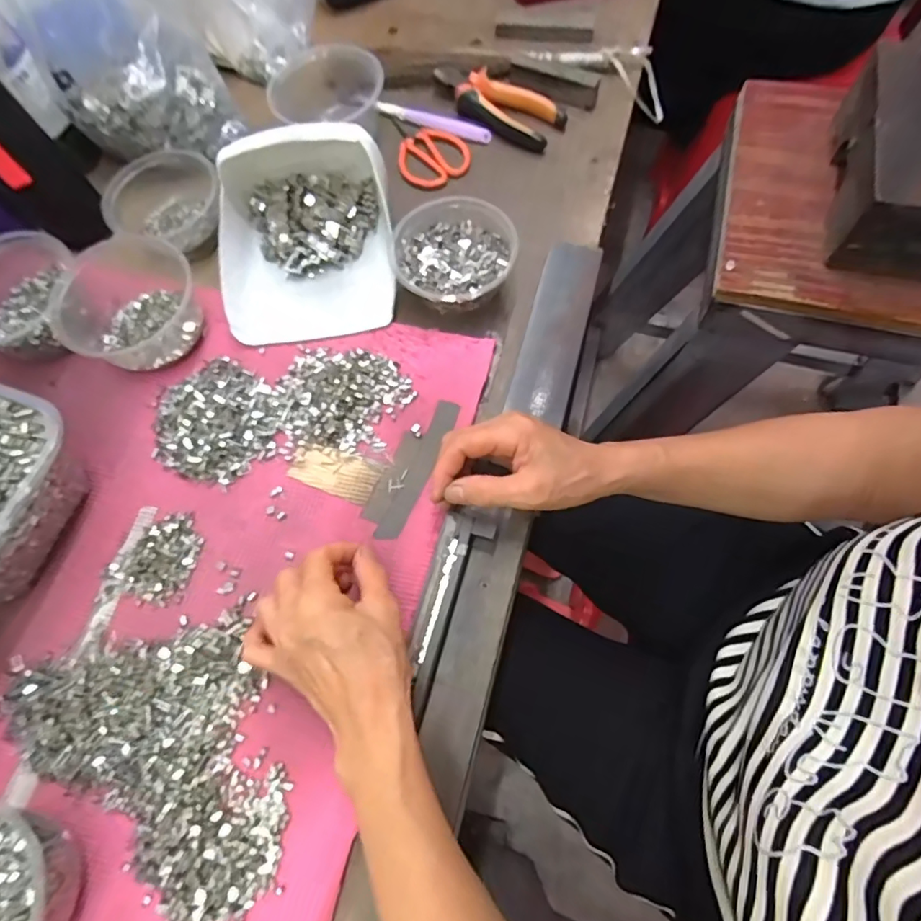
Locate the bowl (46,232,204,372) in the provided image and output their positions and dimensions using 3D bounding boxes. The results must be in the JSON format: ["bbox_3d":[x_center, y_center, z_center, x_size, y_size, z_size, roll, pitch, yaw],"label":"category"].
[{"bbox_3d":[-0.291,-0.139,0.472,0.108,0.045,0.125,-24,69,-6],"label":"bowl"}]

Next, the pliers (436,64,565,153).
[{"bbox_3d":[0.036,-0.374,0.562,0.148,0.018,0.059,32,74,12],"label":"pliers"}]

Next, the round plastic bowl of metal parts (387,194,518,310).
[{"bbox_3d":[-0.006,-0.174,0.475,0.103,0.048,0.100,-2,68,4],"label":"round plastic bowl of metal parts"}]

